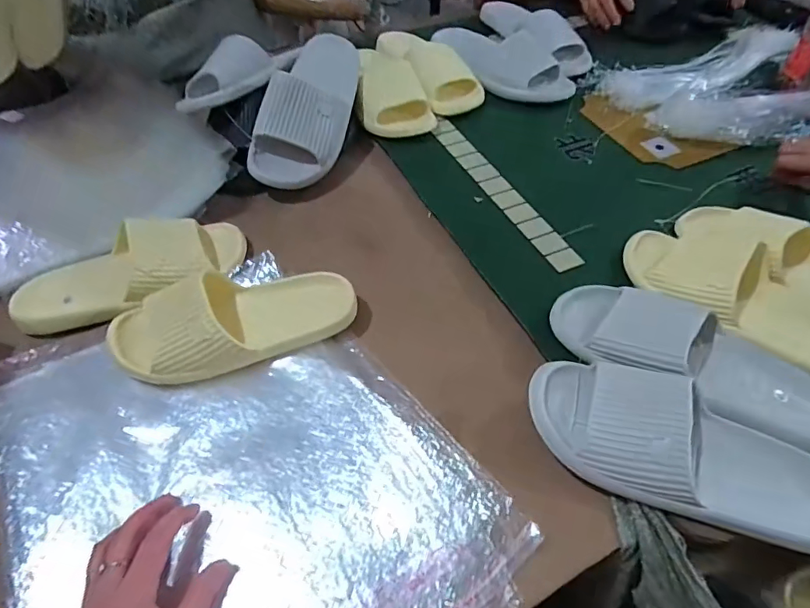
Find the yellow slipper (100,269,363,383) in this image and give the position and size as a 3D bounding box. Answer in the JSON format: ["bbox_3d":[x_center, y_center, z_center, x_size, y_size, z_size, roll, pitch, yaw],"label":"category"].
[{"bbox_3d":[-0.175,0.017,0.515,0.246,0.064,0.098,-11,53,-8],"label":"yellow slipper"}]

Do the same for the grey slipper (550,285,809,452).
[{"bbox_3d":[0.276,0.048,0.490,0.266,0.059,0.108,19,54,15],"label":"grey slipper"}]

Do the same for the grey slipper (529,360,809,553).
[{"bbox_3d":[0.236,0.129,0.436,0.268,0.086,0.104,18,54,14],"label":"grey slipper"}]

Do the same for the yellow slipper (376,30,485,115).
[{"bbox_3d":[0.037,-0.390,0.837,0.100,0.060,0.213,-22,55,-17],"label":"yellow slipper"}]

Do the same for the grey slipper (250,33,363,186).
[{"bbox_3d":[-0.124,-0.280,0.699,0.113,0.075,0.260,24,66,-11],"label":"grey slipper"}]

